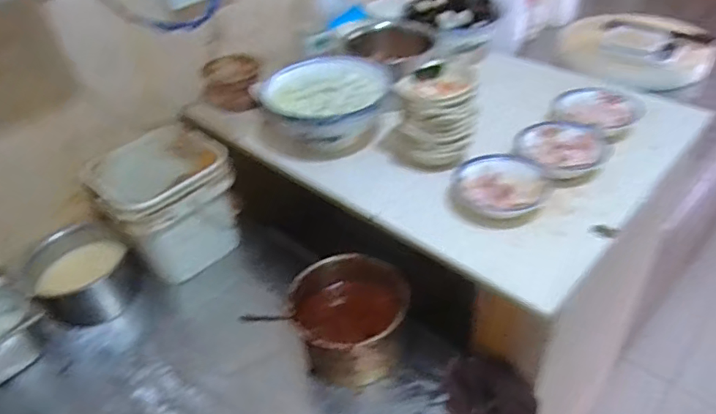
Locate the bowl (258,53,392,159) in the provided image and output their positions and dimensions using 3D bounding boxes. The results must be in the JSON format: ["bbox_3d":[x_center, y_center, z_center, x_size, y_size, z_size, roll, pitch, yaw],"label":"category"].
[{"bbox_3d":[-0.040,-0.157,0.891,0.210,0.119,0.197,-3,41,2],"label":"bowl"}]

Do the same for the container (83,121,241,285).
[{"bbox_3d":[-0.360,-0.014,1.015,0.213,0.180,0.218,-32,48,-28],"label":"container"}]

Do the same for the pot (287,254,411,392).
[{"bbox_3d":[-0.024,0.172,0.829,0.165,0.111,0.189,-35,49,-30],"label":"pot"}]

